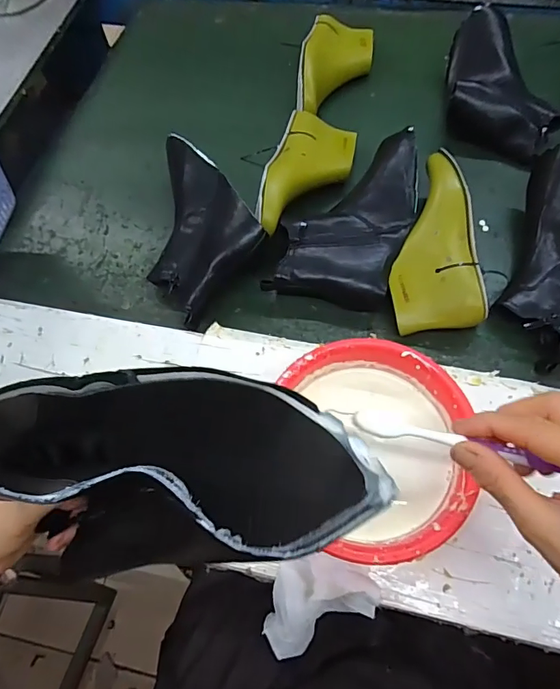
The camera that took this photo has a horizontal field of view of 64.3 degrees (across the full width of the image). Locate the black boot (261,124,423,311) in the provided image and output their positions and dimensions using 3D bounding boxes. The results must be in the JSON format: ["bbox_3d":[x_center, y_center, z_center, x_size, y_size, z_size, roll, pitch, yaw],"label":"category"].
[{"bbox_3d":[0.094,-0.160,0.582,0.145,0.076,0.254,18,67,12],"label":"black boot"}]

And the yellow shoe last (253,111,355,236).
[{"bbox_3d":[0.038,-0.230,0.621,0.104,0.071,0.230,14,66,10],"label":"yellow shoe last"}]

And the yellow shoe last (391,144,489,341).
[{"bbox_3d":[0.199,-0.125,0.555,0.110,0.070,0.234,8,65,7],"label":"yellow shoe last"}]

